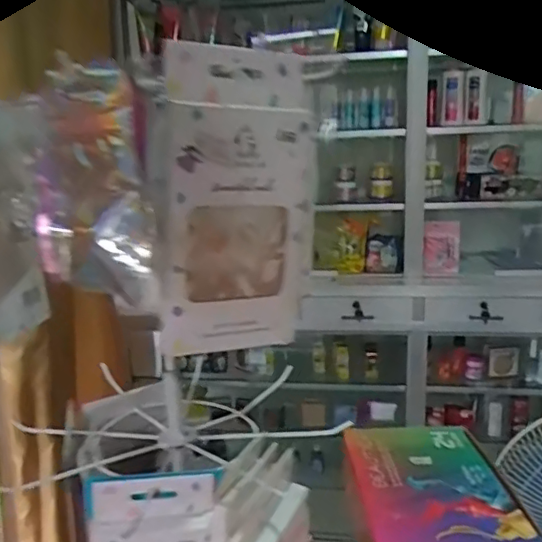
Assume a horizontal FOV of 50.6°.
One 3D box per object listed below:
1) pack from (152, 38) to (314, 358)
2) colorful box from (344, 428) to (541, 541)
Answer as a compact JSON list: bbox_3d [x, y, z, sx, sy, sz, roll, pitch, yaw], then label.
[{"bbox_3d":[-0.017,-0.033,0.278,0.080,0.138,0.020,-10,15,-27],"label":"pack"},{"bbox_3d":[0.151,0.229,0.556,0.147,0.069,0.199,-2,13,3],"label":"colorful box"}]

